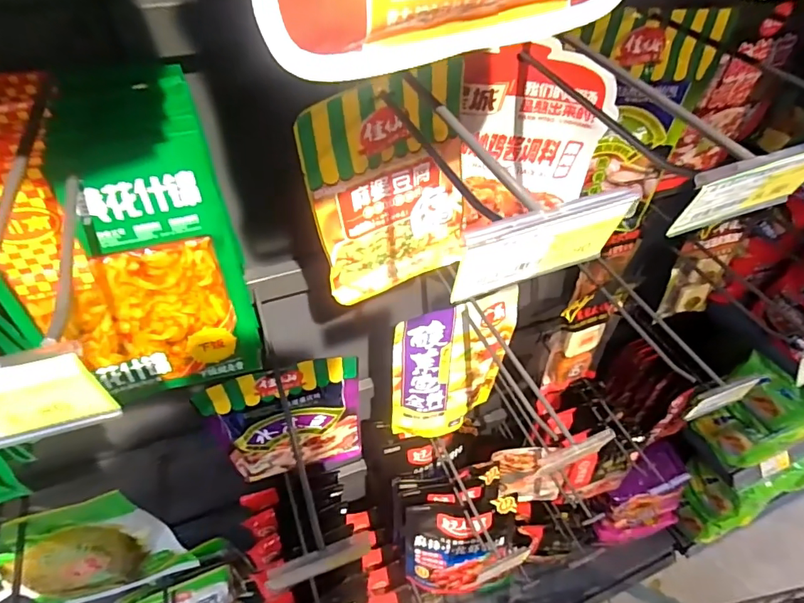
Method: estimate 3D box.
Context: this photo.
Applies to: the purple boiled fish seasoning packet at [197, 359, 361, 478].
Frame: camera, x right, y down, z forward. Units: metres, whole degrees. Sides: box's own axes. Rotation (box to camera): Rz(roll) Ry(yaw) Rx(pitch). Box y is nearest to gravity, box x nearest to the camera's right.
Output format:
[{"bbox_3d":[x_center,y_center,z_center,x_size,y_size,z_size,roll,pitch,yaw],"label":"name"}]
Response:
[{"bbox_3d":[-0.140,0.159,0.617,0.178,0.226,0.022,-14,48,-14],"label":"purple boiled fish seasoning packet"}]

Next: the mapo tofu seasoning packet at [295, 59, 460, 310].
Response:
[{"bbox_3d":[-0.008,-0.092,0.422,0.150,0.198,0.017,-24,52,-23],"label":"mapo tofu seasoning packet"}]

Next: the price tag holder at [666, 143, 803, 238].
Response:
[{"bbox_3d":[0.182,-0.059,0.251,0.080,0.045,0.006,-15,56,-9],"label":"price tag holder"}]

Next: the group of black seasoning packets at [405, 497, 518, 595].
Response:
[{"bbox_3d":[0.098,0.426,0.809,0.179,0.251,0.096,-2,46,-3],"label":"group of black seasoning packets"}]

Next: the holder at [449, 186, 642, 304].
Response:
[{"bbox_3d":[0.062,-0.025,0.212,0.079,0.045,0.009,-13,48,-13],"label":"holder"}]

